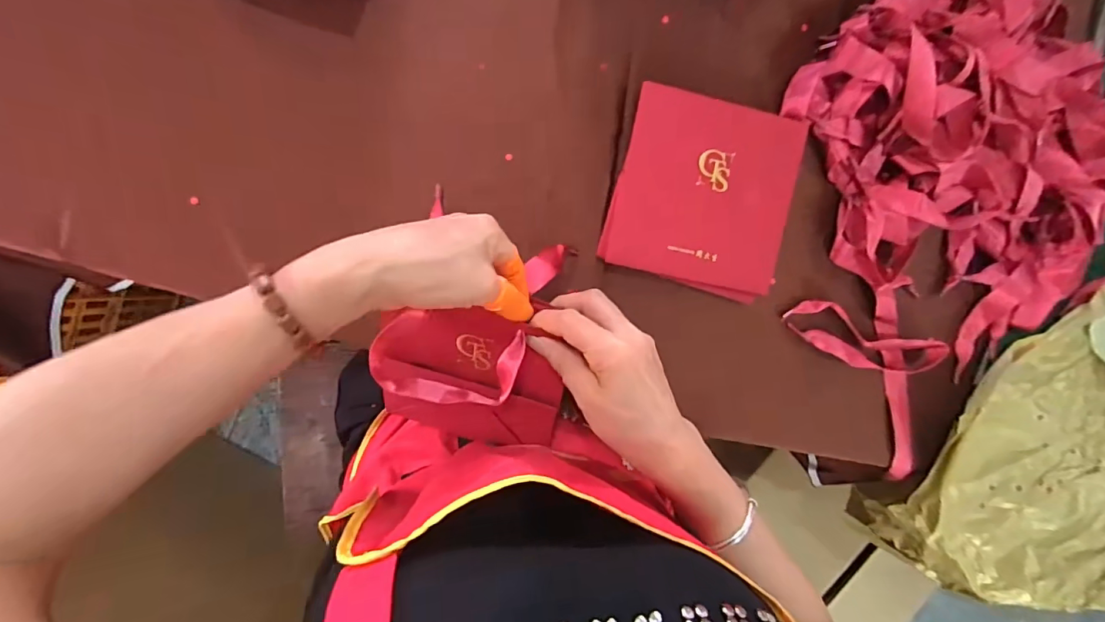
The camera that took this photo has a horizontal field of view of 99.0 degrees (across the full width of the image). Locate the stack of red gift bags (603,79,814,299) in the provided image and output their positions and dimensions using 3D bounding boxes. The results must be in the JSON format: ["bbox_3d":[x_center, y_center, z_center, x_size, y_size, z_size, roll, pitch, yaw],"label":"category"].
[{"bbox_3d":[0.121,-0.091,0.374,0.139,0.031,0.138,13,92,-9],"label":"stack of red gift bags"}]

